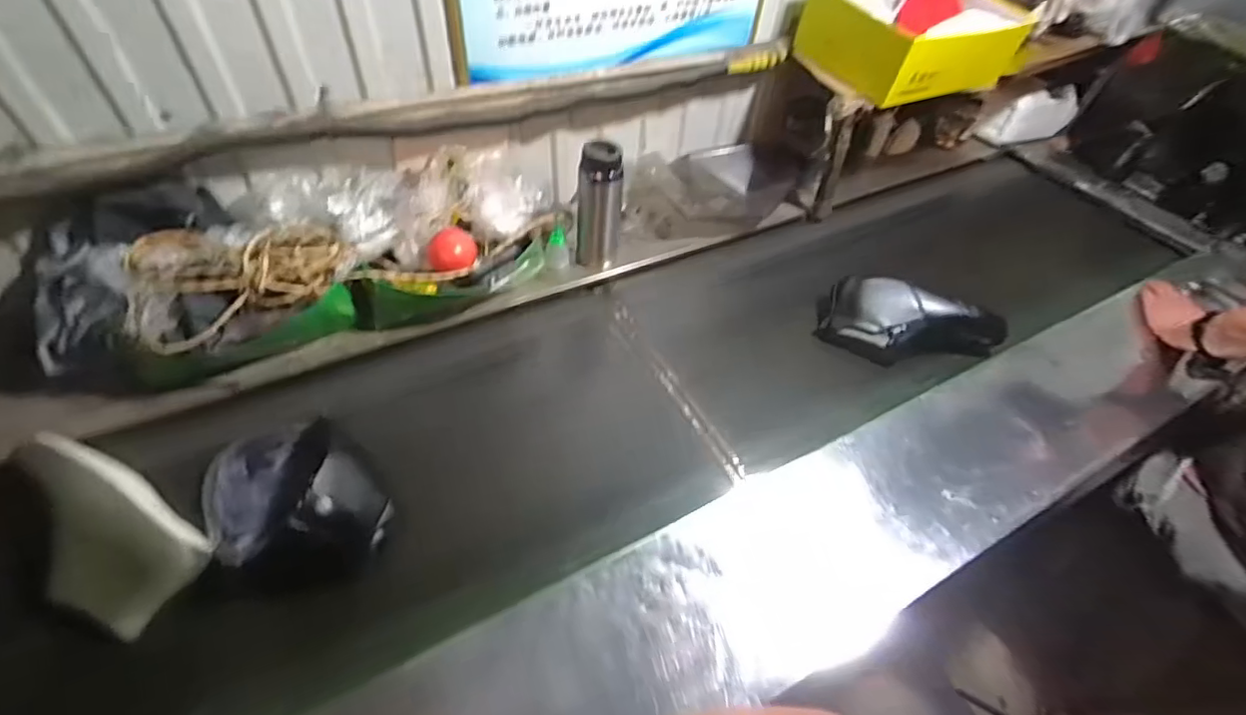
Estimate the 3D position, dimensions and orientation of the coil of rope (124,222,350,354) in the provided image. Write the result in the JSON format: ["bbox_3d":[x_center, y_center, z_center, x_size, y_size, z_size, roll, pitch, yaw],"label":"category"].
[{"bbox_3d":[-0.582,-0.133,0.866,0.297,0.078,0.165,-32,62,-26],"label":"coil of rope"}]

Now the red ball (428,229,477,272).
[{"bbox_3d":[-0.296,-0.180,0.990,0.083,0.067,0.079,-7,53,-11],"label":"red ball"}]

